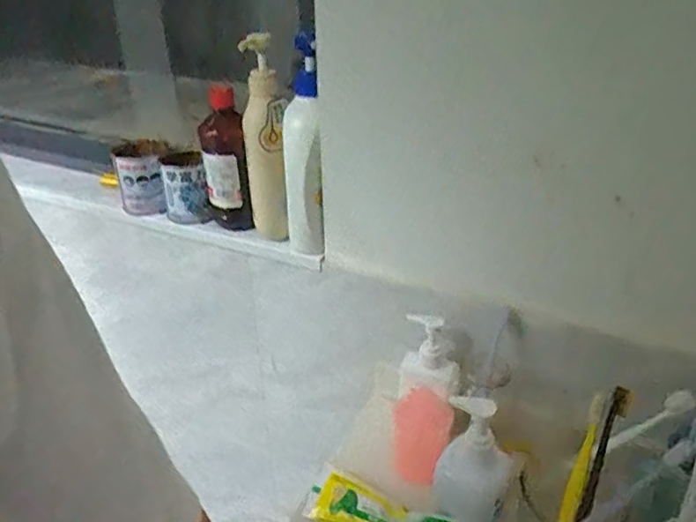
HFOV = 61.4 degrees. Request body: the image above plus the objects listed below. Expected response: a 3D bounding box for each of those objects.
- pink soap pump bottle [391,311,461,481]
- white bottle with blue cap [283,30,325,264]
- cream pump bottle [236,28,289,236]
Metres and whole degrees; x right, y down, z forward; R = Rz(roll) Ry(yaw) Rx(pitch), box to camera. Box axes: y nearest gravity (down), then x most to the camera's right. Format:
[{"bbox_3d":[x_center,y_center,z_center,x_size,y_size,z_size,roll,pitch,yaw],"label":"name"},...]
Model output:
[{"bbox_3d":[0.087,0.162,0.668,0.063,0.209,0.051,3,30,7],"label":"pink soap pump bottle"},{"bbox_3d":[-0.054,-0.124,0.667,0.045,0.236,0.063,-4,30,-6],"label":"white bottle with blue cap"},{"bbox_3d":[-0.099,-0.135,0.686,0.048,0.231,0.052,-9,31,-13],"label":"cream pump bottle"}]

